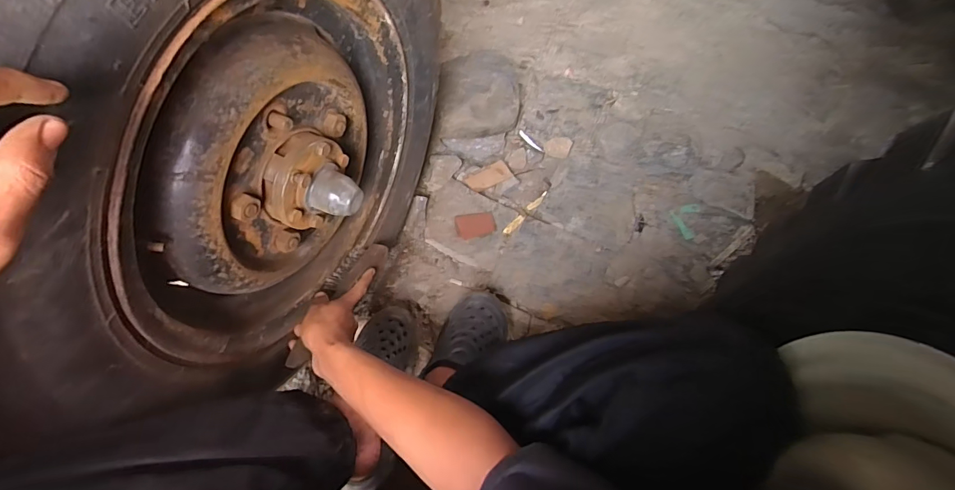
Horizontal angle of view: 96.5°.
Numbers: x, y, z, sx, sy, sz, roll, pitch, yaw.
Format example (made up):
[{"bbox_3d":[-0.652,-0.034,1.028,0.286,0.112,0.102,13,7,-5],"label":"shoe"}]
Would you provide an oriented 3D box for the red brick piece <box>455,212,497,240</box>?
[{"bbox_3d":[-0.003,-0.041,0.882,0.081,0.016,0.052,-11,66,-2],"label":"red brick piece"}]

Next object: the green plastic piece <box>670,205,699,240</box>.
[{"bbox_3d":[0.443,-0.048,0.885,0.062,0.020,0.077,-11,66,-2],"label":"green plastic piece"}]

